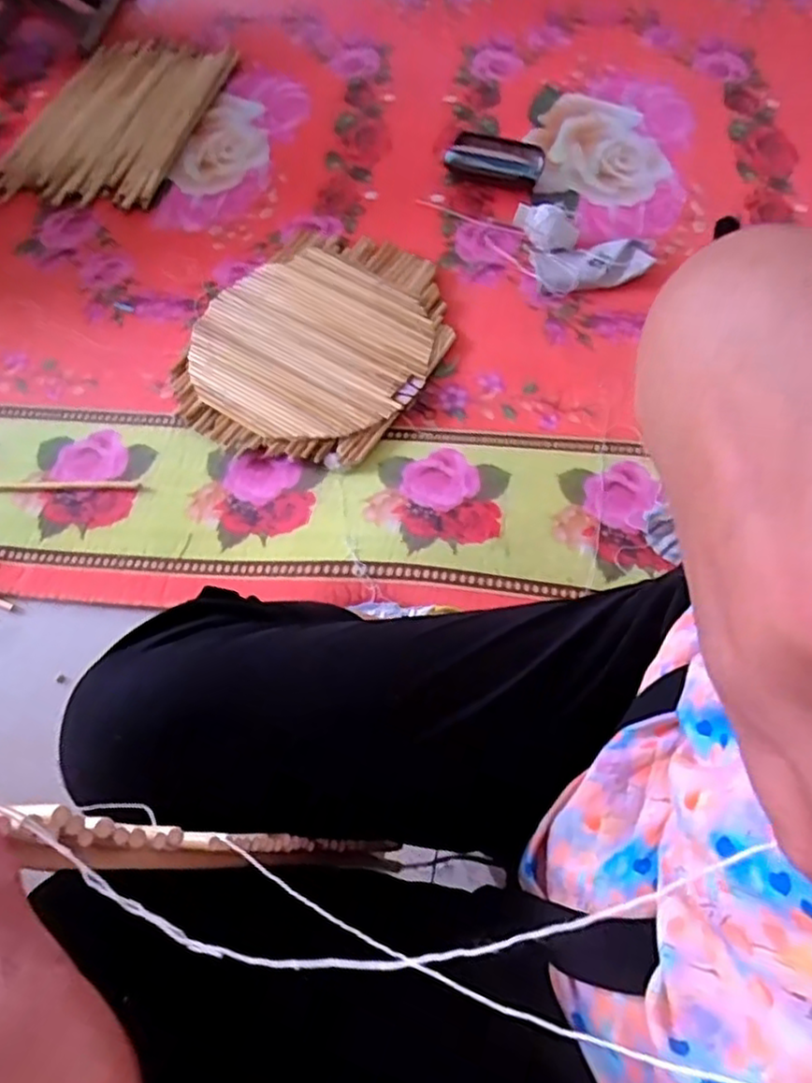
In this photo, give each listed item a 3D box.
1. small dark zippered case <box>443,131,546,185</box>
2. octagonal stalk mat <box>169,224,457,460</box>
[{"bbox_3d":[0.132,-0.579,1.046,0.144,0.054,0.067,16,63,12],"label":"small dark zippered case"},{"bbox_3d":[-0.126,-0.282,0.935,0.326,0.033,0.386,26,66,17],"label":"octagonal stalk mat"}]

